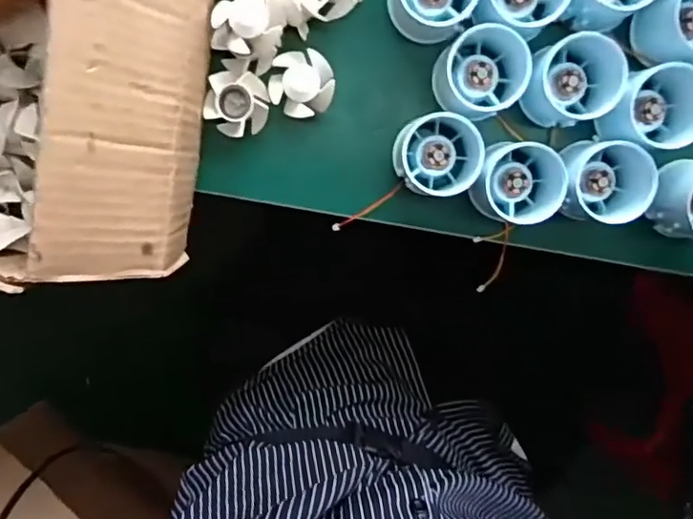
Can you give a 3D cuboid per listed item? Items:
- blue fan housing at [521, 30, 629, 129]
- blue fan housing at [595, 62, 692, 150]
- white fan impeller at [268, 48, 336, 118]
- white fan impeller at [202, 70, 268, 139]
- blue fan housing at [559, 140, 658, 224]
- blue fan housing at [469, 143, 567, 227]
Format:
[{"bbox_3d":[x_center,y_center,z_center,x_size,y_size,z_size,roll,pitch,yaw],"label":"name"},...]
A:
[{"bbox_3d":[0.144,-0.115,0.369,0.051,0.050,0.052,0,99,0],"label":"blue fan housing"},{"bbox_3d":[0.201,-0.100,0.372,0.062,0.047,0.052,9,99,-1],"label":"blue fan housing"},{"bbox_3d":[-0.030,-0.120,0.389,0.043,0.015,0.043,0,99,0],"label":"white fan impeller"},{"bbox_3d":[-0.075,-0.106,0.390,0.042,0.019,0.041,0,99,0],"label":"white fan impeller"},{"bbox_3d":[0.168,-0.053,0.379,0.050,0.055,0.050,-2,99,0],"label":"blue fan housing"},{"bbox_3d":[0.119,-0.051,0.384,0.048,0.050,0.055,8,99,-1],"label":"blue fan housing"}]

